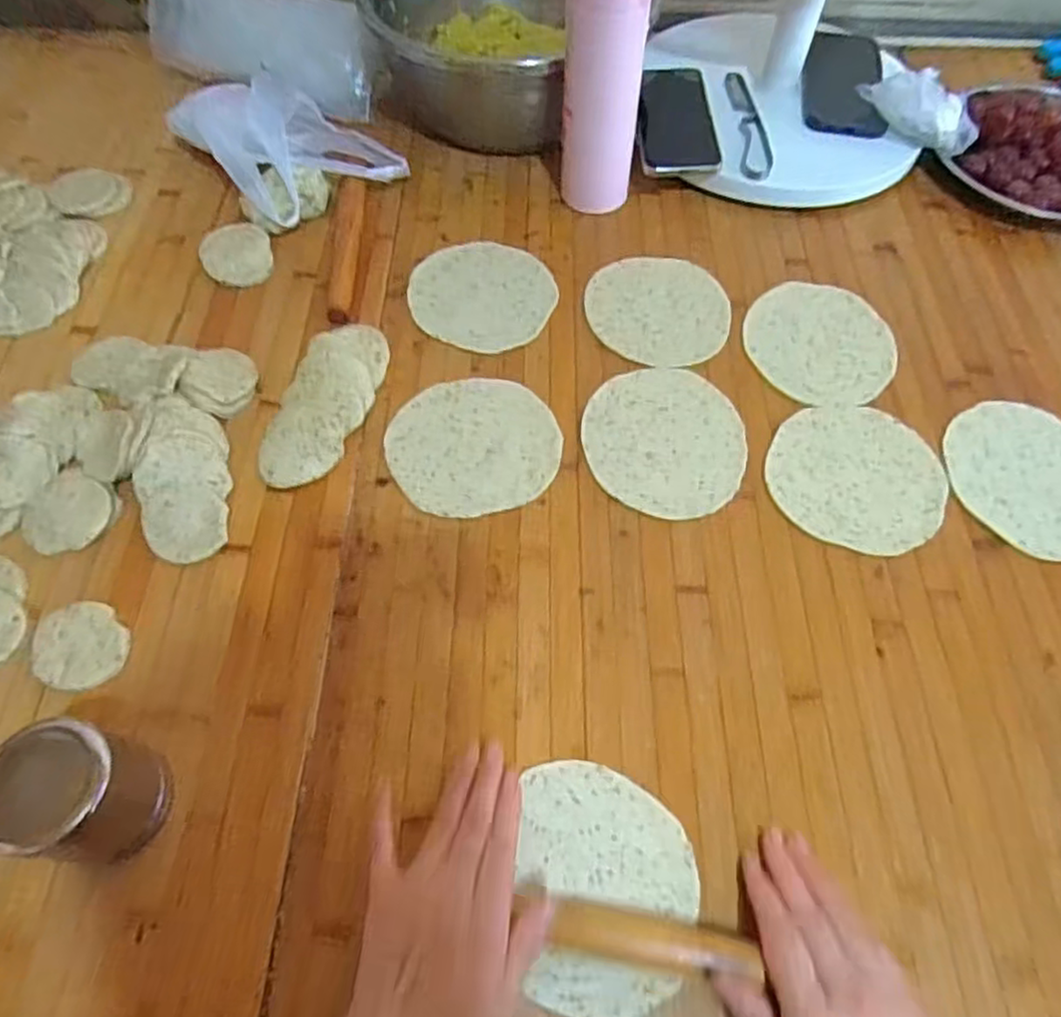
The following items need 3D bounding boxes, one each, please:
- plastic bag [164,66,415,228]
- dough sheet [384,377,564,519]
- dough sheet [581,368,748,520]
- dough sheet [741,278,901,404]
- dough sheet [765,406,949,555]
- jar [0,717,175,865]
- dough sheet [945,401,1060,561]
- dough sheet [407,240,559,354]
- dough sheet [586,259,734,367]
[{"bbox_3d":[-0.225,-0.345,0.666,0.156,0.073,0.147,-40,69,-20],"label":"plastic bag"},{"bbox_3d":[-0.044,-0.052,0.544,0.127,0.004,0.124,-21,64,-12],"label":"dough sheet"},{"bbox_3d":[0.105,-0.053,0.544,0.122,0.005,0.133,4,62,2],"label":"dough sheet"},{"bbox_3d":[0.248,-0.143,0.596,0.121,0.004,0.133,16,63,8],"label":"dough sheet"},{"bbox_3d":[0.249,-0.027,0.529,0.128,0.004,0.126,22,64,11],"label":"dough sheet"},{"bbox_3d":[-0.246,0.156,0.379,0.059,0.084,0.066,16,63,8],"label":"jar"},{"bbox_3d":[0.384,-0.025,0.531,0.120,0.005,0.136,9,62,4],"label":"dough sheet"},{"bbox_3d":[-0.044,-0.195,0.624,0.133,0.004,0.122,29,65,14],"label":"dough sheet"},{"bbox_3d":[0.113,-0.179,0.613,0.126,0.004,0.125,33,66,16],"label":"dough sheet"}]

